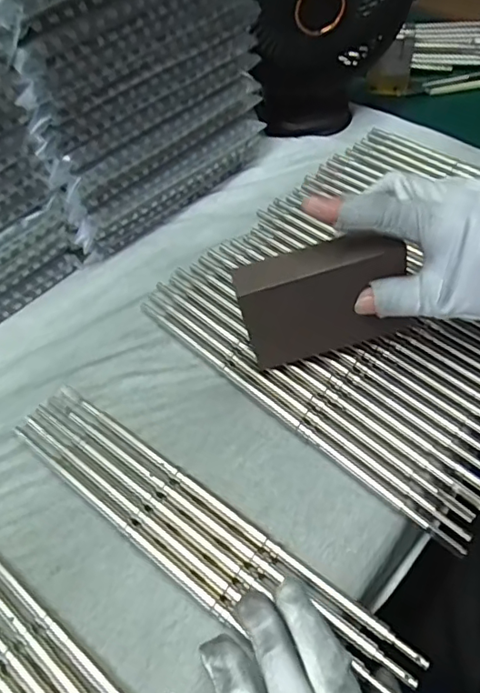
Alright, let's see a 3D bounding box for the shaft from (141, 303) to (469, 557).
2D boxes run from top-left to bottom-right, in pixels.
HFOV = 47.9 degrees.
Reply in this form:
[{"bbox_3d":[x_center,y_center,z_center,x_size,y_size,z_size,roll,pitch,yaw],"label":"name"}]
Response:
[{"bbox_3d":[0.023,0.037,0.342,0.258,0.008,0.009,38,65,25],"label":"shaft"}]

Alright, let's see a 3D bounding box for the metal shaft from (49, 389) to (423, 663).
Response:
[{"bbox_3d":[-0.016,0.089,0.308,0.258,0.004,0.009,30,62,26],"label":"metal shaft"}]

